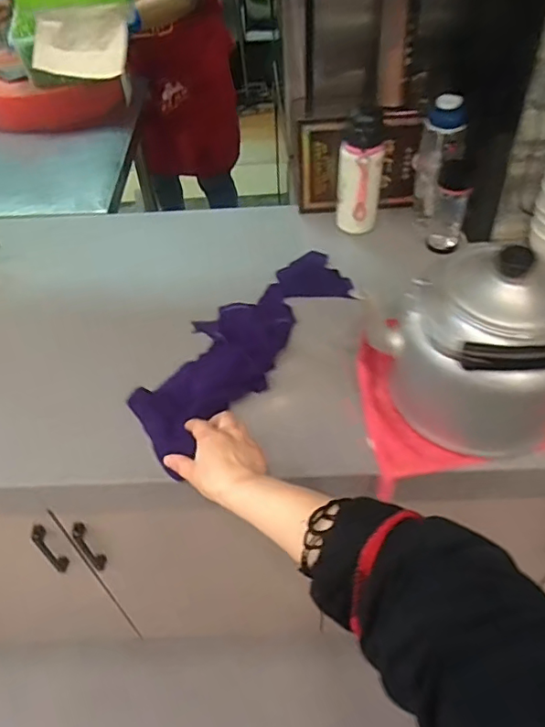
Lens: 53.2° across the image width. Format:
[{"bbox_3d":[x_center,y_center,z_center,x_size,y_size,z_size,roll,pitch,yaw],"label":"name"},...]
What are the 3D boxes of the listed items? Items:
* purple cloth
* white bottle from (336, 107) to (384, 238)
[{"bbox_3d":[-0.042,-0.043,0.809,0.150,0.043,0.431,27,56,25],"label":"purple cloth"},{"bbox_3d":[0.148,-0.322,0.920,0.072,0.216,0.061,5,48,8],"label":"white bottle"}]

